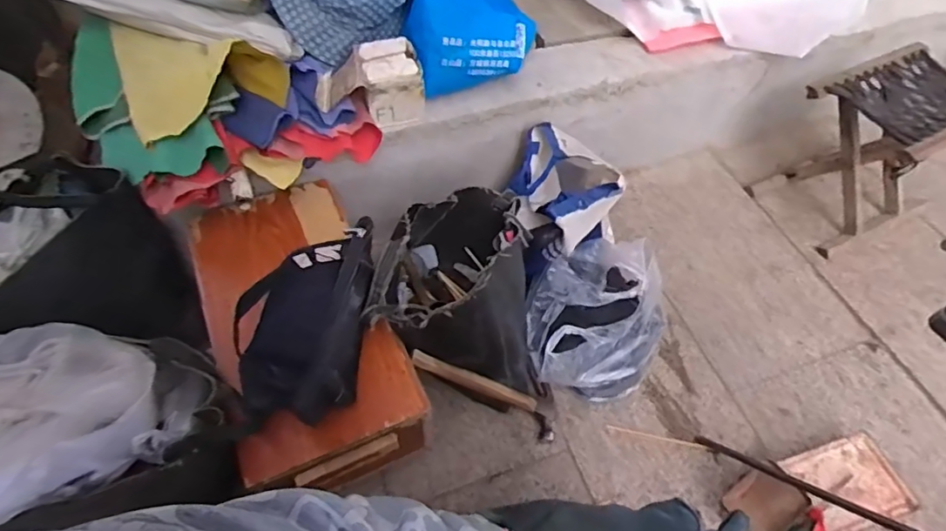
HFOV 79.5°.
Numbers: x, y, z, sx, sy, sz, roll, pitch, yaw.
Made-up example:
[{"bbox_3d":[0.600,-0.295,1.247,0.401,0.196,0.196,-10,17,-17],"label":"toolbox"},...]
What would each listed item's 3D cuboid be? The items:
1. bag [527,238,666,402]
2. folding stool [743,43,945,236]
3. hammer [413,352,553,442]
[{"bbox_3d":[0.214,0.087,1.002,0.237,0.186,0.260,21,56,15],"label":"bag"},{"bbox_3d":[0.820,-0.242,1.168,0.294,0.269,0.240,-23,57,-16],"label":"folding stool"},{"bbox_3d":[0.018,0.216,0.964,0.294,0.039,0.059,30,53,-17],"label":"hammer"}]

